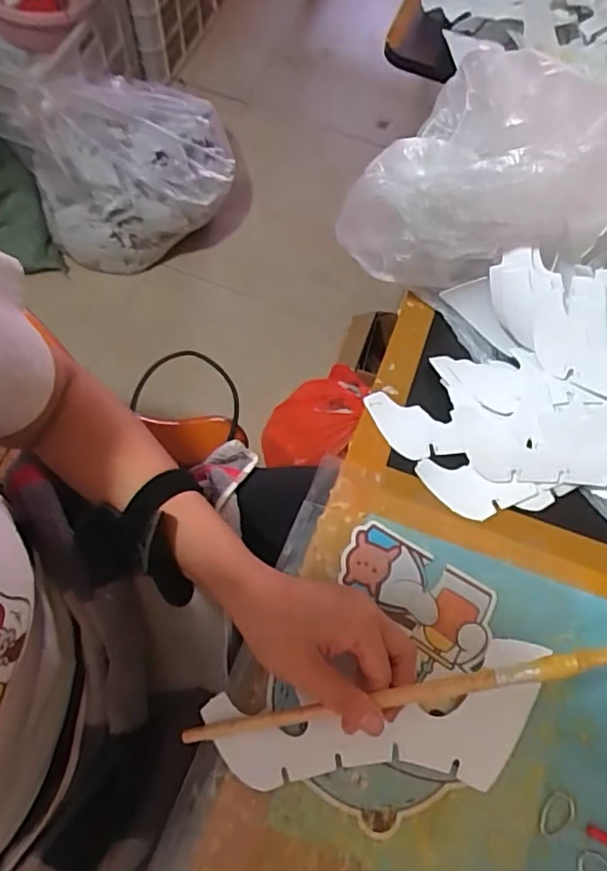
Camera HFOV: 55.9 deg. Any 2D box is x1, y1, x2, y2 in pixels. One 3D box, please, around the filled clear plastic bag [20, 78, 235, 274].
[{"bbox_3d":[-0.379,-0.609,1.298,0.447,0.288,0.347,-18,71,-10],"label":"filled clear plastic bag"}]

